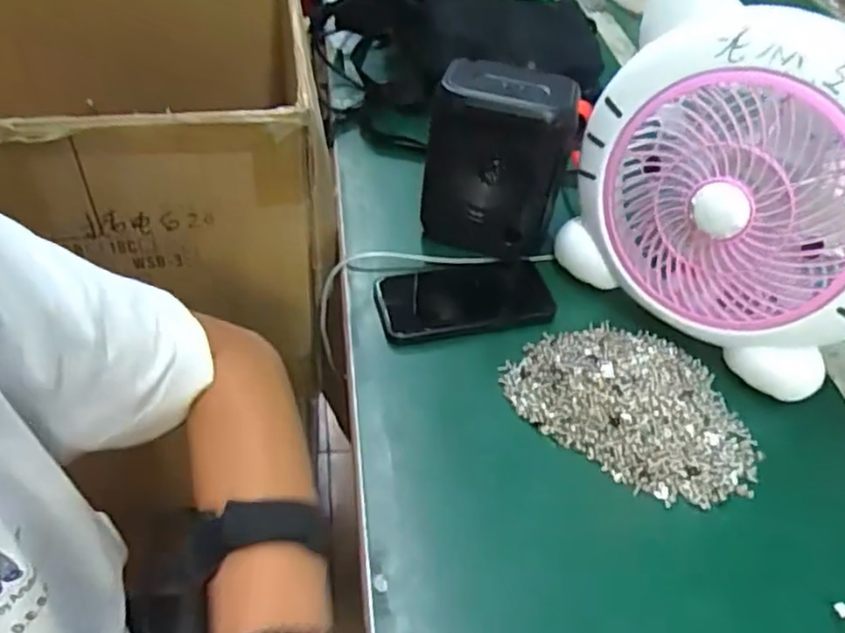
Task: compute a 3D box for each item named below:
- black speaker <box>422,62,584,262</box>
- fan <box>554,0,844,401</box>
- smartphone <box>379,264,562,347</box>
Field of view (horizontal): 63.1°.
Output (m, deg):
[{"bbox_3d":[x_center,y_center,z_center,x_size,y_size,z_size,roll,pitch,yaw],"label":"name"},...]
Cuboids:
[{"bbox_3d":[0.061,-0.131,0.587,0.112,0.149,0.066,10,46,2],"label":"black speaker"},{"bbox_3d":[0.243,-0.092,0.503,0.263,0.258,0.084,34,38,23],"label":"fan"},{"bbox_3d":[0.037,-0.018,0.586,0.153,0.016,0.076,-10,49,-17],"label":"smartphone"}]

